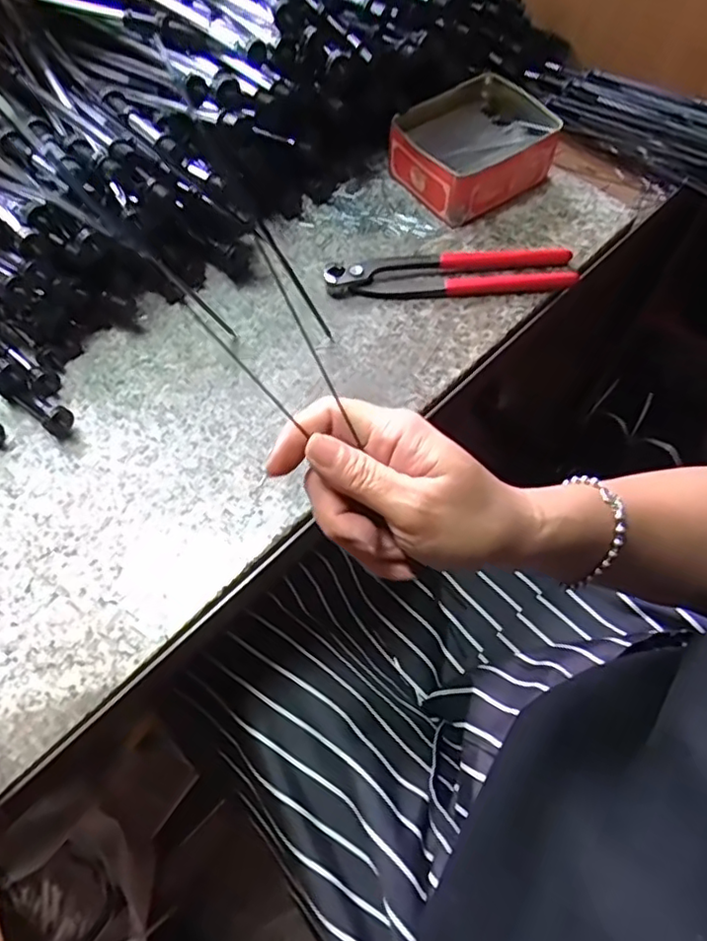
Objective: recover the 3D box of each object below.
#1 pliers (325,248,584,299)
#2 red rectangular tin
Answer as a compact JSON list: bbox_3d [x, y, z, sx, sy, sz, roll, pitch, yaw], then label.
[{"bbox_3d":[0.076,-0.160,0.487,0.192,0.020,0.046,-5,62,-4],"label":"pliers"},{"bbox_3d":[0.102,-0.275,0.525,0.122,0.051,0.096,-33,67,-17],"label":"red rectangular tin"}]

